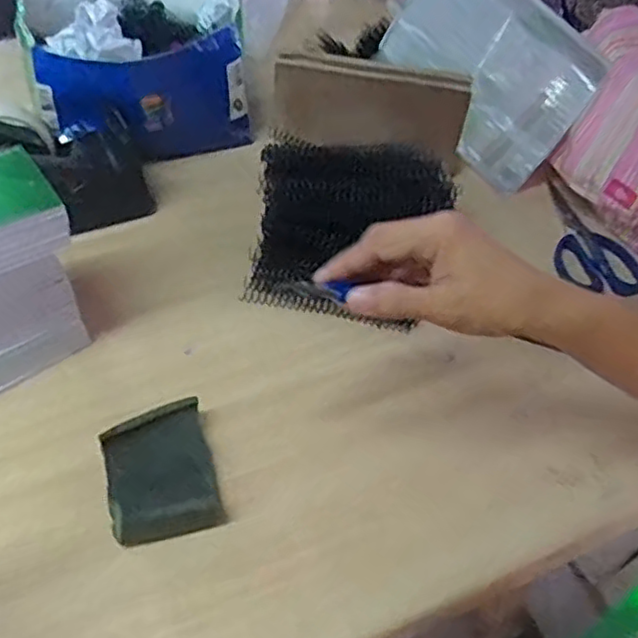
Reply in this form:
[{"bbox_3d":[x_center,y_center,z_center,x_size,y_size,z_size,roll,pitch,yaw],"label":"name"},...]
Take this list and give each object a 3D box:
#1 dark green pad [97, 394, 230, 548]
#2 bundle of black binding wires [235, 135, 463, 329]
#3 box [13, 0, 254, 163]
[{"bbox_3d":[-0.110,0.109,0.477,0.074,0.035,0.100,-10,49,-15],"label":"dark green pad"},{"bbox_3d":[0.025,-0.082,0.622,0.167,0.160,0.026,12,9,-1],"label":"bundle of black binding wires"},{"bbox_3d":[-0.194,-0.283,0.738,0.217,0.158,0.242,-11,52,-15],"label":"box"}]

